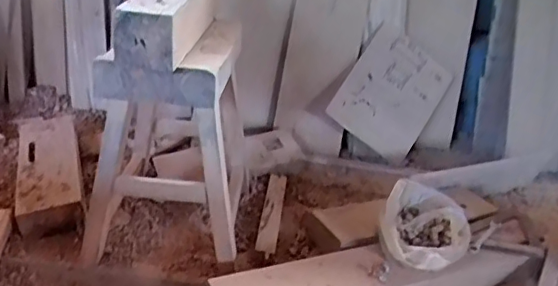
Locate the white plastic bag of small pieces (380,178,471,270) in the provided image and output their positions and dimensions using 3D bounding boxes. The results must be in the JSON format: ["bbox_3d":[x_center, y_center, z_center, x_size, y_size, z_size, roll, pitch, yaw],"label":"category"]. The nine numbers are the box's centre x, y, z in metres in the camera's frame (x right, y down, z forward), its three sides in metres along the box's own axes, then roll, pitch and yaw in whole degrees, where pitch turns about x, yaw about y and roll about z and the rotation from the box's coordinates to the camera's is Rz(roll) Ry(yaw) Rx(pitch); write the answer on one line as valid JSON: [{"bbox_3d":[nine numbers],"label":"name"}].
[{"bbox_3d":[0.334,0.187,1.294,0.194,0.122,0.155,8,24,7],"label":"white plastic bag of small pieces"}]

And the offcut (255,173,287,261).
[{"bbox_3d":[-0.020,0.185,1.514,0.051,0.021,0.355,1,33,7],"label":"offcut"}]

